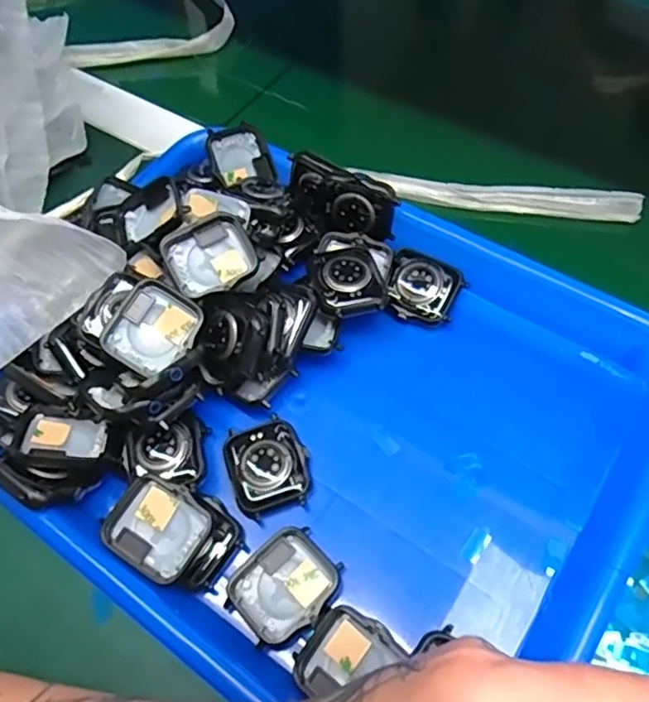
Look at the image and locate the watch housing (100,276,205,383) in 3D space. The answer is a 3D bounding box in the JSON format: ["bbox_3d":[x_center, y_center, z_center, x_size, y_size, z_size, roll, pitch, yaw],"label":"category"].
[{"bbox_3d":[-0.082,-0.011,0.291,0.037,0.013,0.042,35,75,-5],"label":"watch housing"}]

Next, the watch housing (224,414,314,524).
[{"bbox_3d":[-0.028,0.057,0.298,0.037,0.013,0.043,-20,60,-6],"label":"watch housing"}]

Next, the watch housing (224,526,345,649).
[{"bbox_3d":[-0.018,0.106,0.272,0.038,0.013,0.046,38,70,24],"label":"watch housing"}]

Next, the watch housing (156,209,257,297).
[{"bbox_3d":[-0.059,-0.048,0.310,0.043,0.009,0.038,-33,87,-13],"label":"watch housing"}]

